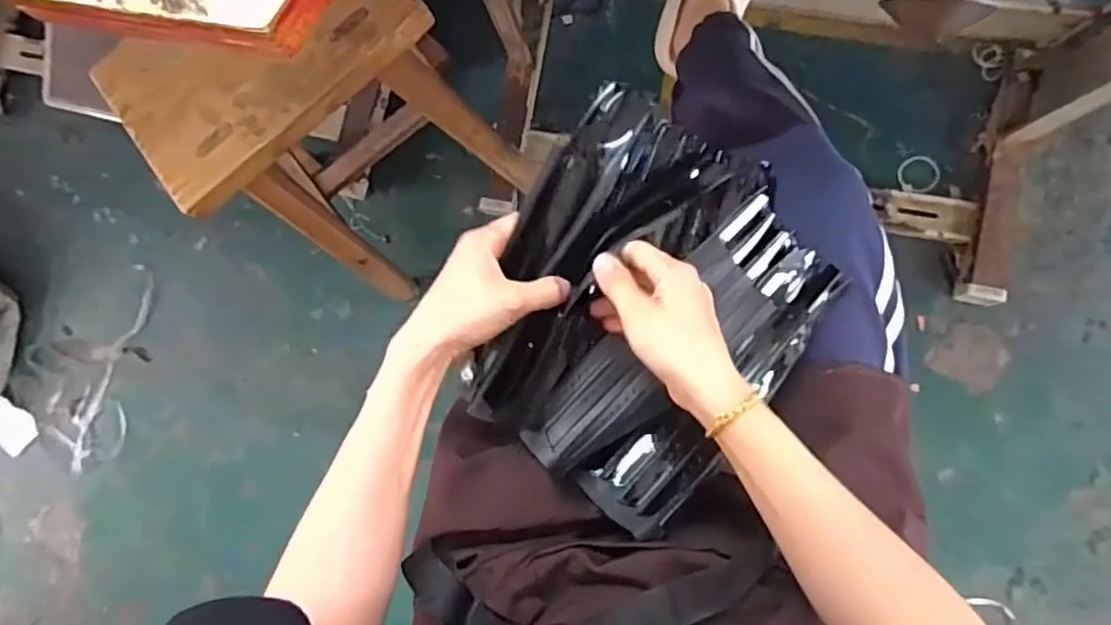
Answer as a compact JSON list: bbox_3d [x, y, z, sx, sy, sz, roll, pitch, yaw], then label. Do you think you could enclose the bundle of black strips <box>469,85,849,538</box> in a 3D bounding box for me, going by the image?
[{"bbox_3d":[0.070,-0.008,0.461,0.232,0.093,0.266,36,92,7],"label":"bundle of black strips"}]

